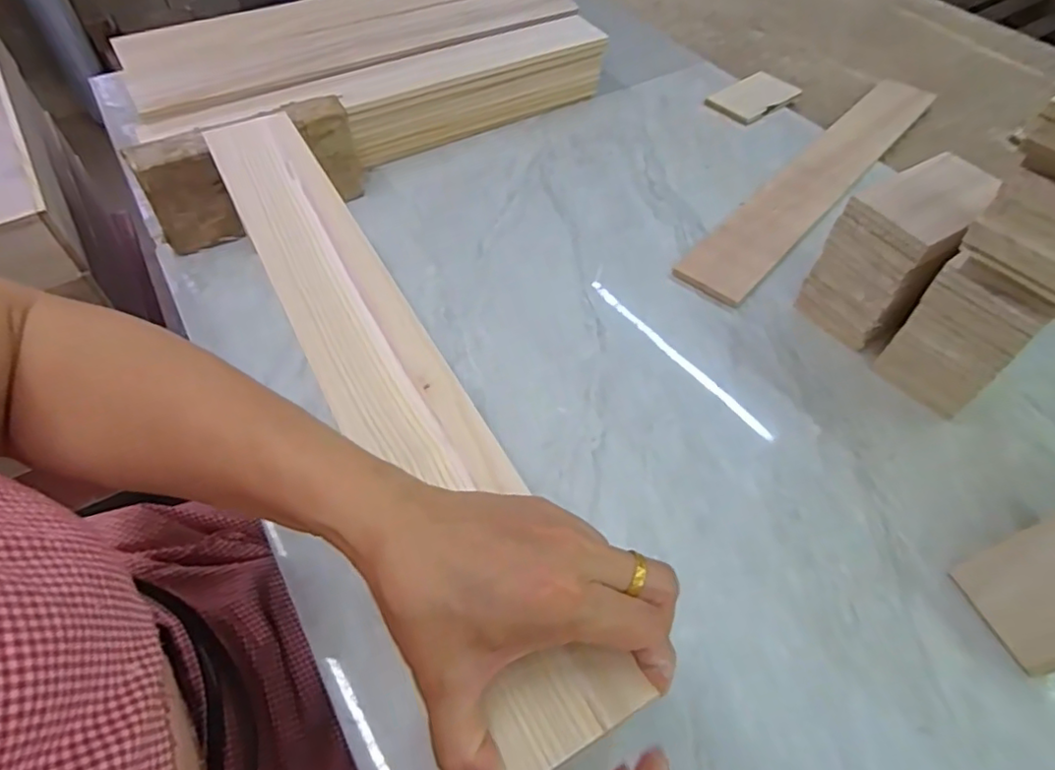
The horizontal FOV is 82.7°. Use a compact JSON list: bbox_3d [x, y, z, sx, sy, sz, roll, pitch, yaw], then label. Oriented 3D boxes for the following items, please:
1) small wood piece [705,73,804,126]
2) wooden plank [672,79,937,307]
[{"bbox_3d":[0.314,-0.398,0.831,0.115,0.015,0.079,-31,59,-23],"label":"small wood piece"},{"bbox_3d":[0.353,-0.252,0.718,0.076,0.017,0.527,36,60,24],"label":"wooden plank"}]

